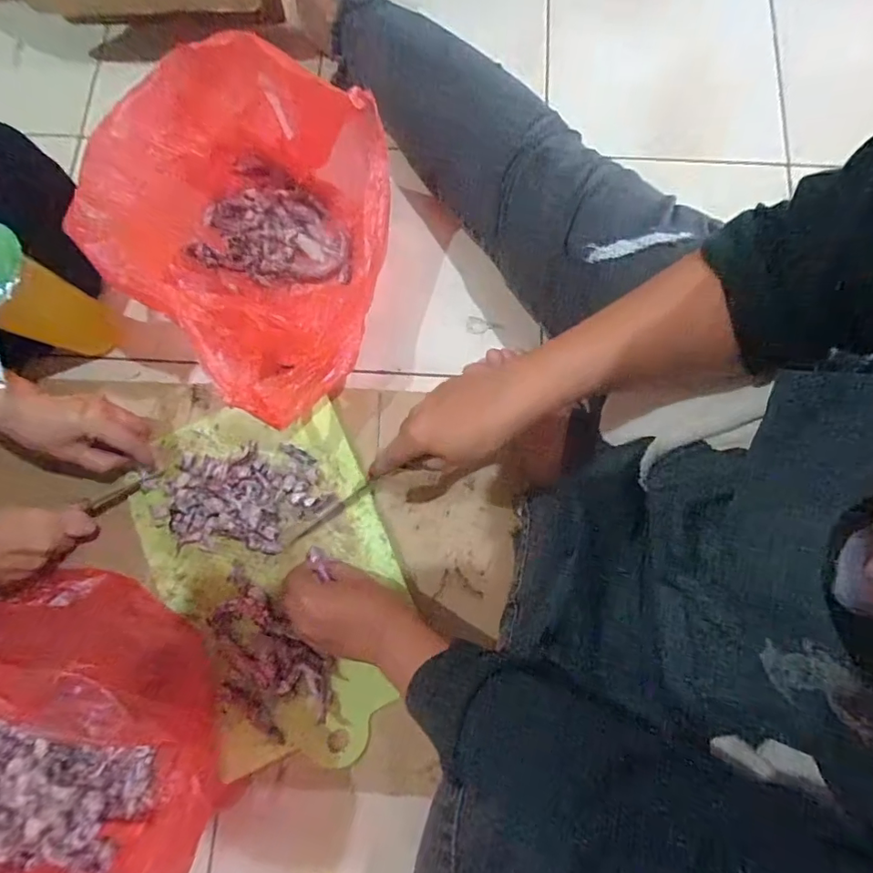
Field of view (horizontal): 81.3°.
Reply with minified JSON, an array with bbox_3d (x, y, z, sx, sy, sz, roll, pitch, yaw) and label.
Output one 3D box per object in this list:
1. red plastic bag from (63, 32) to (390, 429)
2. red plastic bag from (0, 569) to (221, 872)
[{"bbox_3d":[-0.197,-0.190,0.520,0.265,0.177,0.323,11,78,3],"label":"red plastic bag"},{"bbox_3d":[-0.346,0.248,0.414,0.320,0.177,0.254,-9,77,-1],"label":"red plastic bag"}]

